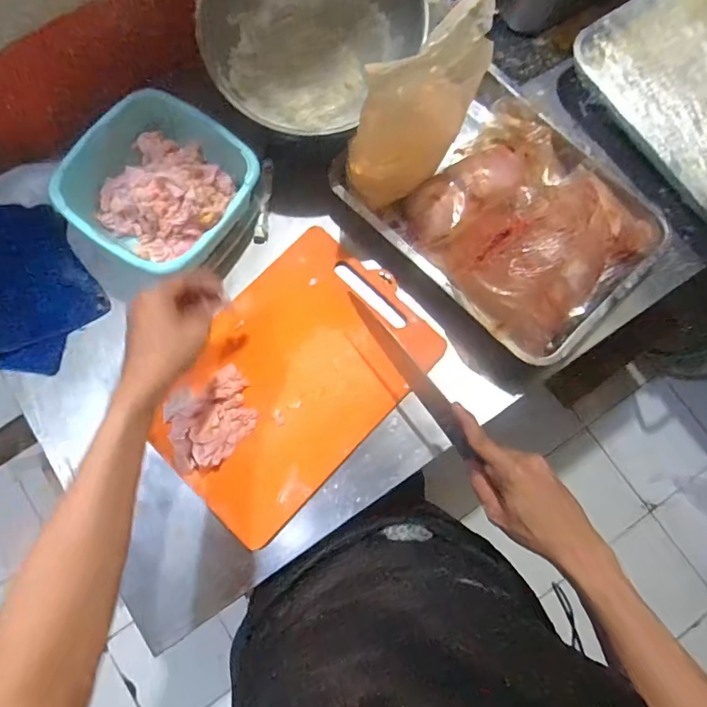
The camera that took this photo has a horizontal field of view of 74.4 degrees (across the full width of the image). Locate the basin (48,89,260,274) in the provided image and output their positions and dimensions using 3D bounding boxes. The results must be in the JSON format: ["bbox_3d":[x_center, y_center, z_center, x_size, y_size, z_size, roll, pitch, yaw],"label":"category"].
[{"bbox_3d":[-0.239,-0.208,0.588,0.188,0.081,0.198,36,81,6],"label":"basin"}]

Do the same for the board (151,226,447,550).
[{"bbox_3d":[-0.078,0.027,0.592,0.241,0.012,0.348,44,80,5],"label":"board"}]

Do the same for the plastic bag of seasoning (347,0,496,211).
[{"bbox_3d":[0.075,-0.265,0.521,0.165,0.199,0.057,-34,81,-7],"label":"plastic bag of seasoning"}]

